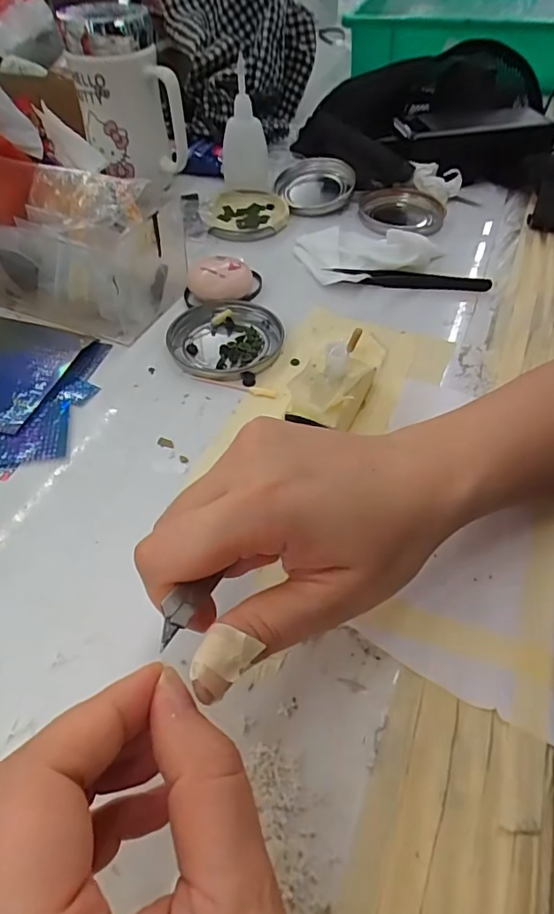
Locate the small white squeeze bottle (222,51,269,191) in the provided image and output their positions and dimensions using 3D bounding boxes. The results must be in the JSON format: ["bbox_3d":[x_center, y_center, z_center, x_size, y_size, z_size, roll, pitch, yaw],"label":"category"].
[{"bbox_3d":[-0.030,-0.302,0.484,0.044,0.107,0.037,-4,50,-4],"label":"small white squeeze bottle"}]

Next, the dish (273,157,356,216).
[{"bbox_3d":[0.036,-0.267,0.509,0.076,0.023,0.089,3,50,2],"label":"dish"}]

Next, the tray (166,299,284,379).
[{"bbox_3d":[-0.037,-0.083,0.366,0.078,0.010,0.076,0,50,0],"label":"tray"}]

